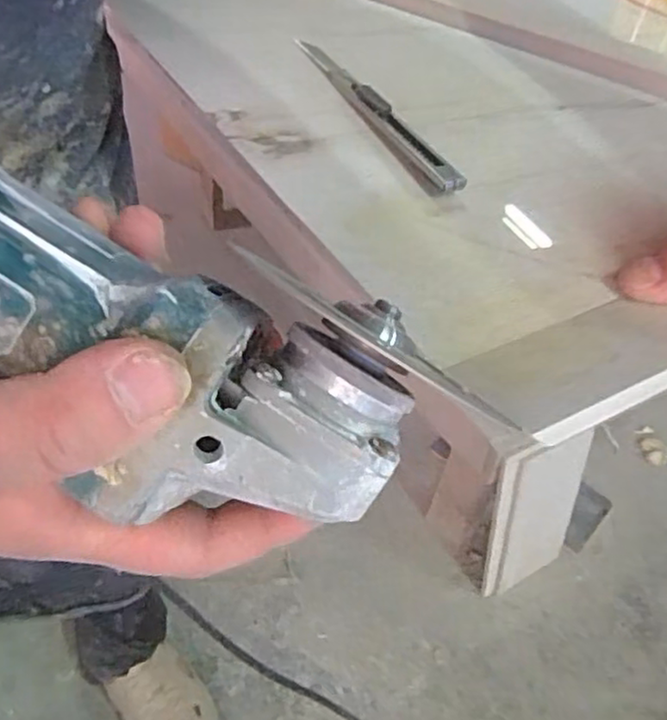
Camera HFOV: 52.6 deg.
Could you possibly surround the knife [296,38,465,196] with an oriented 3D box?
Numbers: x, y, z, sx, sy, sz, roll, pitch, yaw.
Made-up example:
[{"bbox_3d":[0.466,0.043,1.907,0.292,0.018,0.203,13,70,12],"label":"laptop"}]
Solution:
[{"bbox_3d":[0.019,-0.128,0.333,0.010,0.012,0.163,-15,50,-20],"label":"knife"}]

